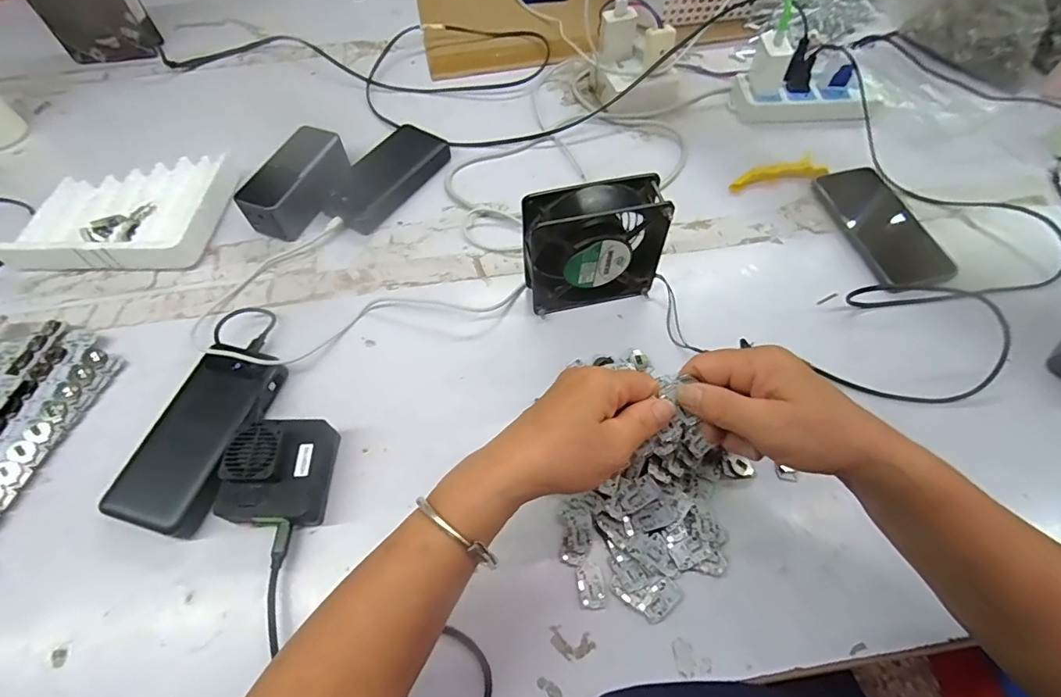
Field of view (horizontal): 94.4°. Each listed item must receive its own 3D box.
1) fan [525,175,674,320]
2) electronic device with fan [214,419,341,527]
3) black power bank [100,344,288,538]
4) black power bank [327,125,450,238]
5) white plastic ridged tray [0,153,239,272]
[{"bbox_3d":[0.056,-0.089,0.446,0.121,0.114,0.048,-11,59,-5],"label":"fan"},{"bbox_3d":[-0.196,0.096,0.385,0.072,0.045,0.075,1,59,3],"label":"electronic device with fan"},{"bbox_3d":[-0.276,0.071,0.416,0.082,0.028,0.155,14,60,10],"label":"black power bank"},{"bbox_3d":[-0.169,-0.201,0.574,0.082,0.022,0.154,30,64,18],"label":"black power bank"},{"bbox_3d":[-0.448,-0.154,0.548,0.214,0.036,0.159,4,59,4],"label":"white plastic ridged tray"}]

